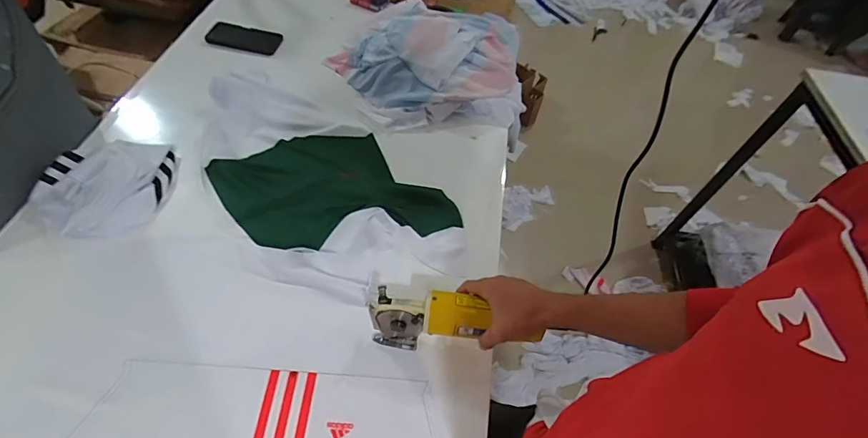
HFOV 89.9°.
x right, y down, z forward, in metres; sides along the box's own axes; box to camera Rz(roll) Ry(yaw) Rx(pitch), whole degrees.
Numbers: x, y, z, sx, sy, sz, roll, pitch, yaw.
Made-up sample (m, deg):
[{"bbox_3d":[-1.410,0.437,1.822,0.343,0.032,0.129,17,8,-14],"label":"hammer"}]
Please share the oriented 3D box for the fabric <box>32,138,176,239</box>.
[{"bbox_3d":[-0.559,-0.059,0.739,0.188,0.071,0.182,4,53,-5],"label":"fabric"}]

